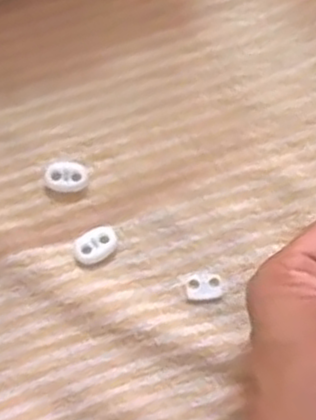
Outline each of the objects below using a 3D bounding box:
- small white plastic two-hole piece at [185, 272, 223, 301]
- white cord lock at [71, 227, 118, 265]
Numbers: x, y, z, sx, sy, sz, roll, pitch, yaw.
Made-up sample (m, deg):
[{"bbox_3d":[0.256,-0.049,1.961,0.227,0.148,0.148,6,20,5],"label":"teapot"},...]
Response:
[{"bbox_3d":[0.023,0.038,0.367,0.018,0.004,0.014,-6,75,-3],"label":"small white plastic two-hole piece"},{"bbox_3d":[-0.031,0.017,0.370,0.023,0.004,0.016,-34,78,-10],"label":"white cord lock"}]

